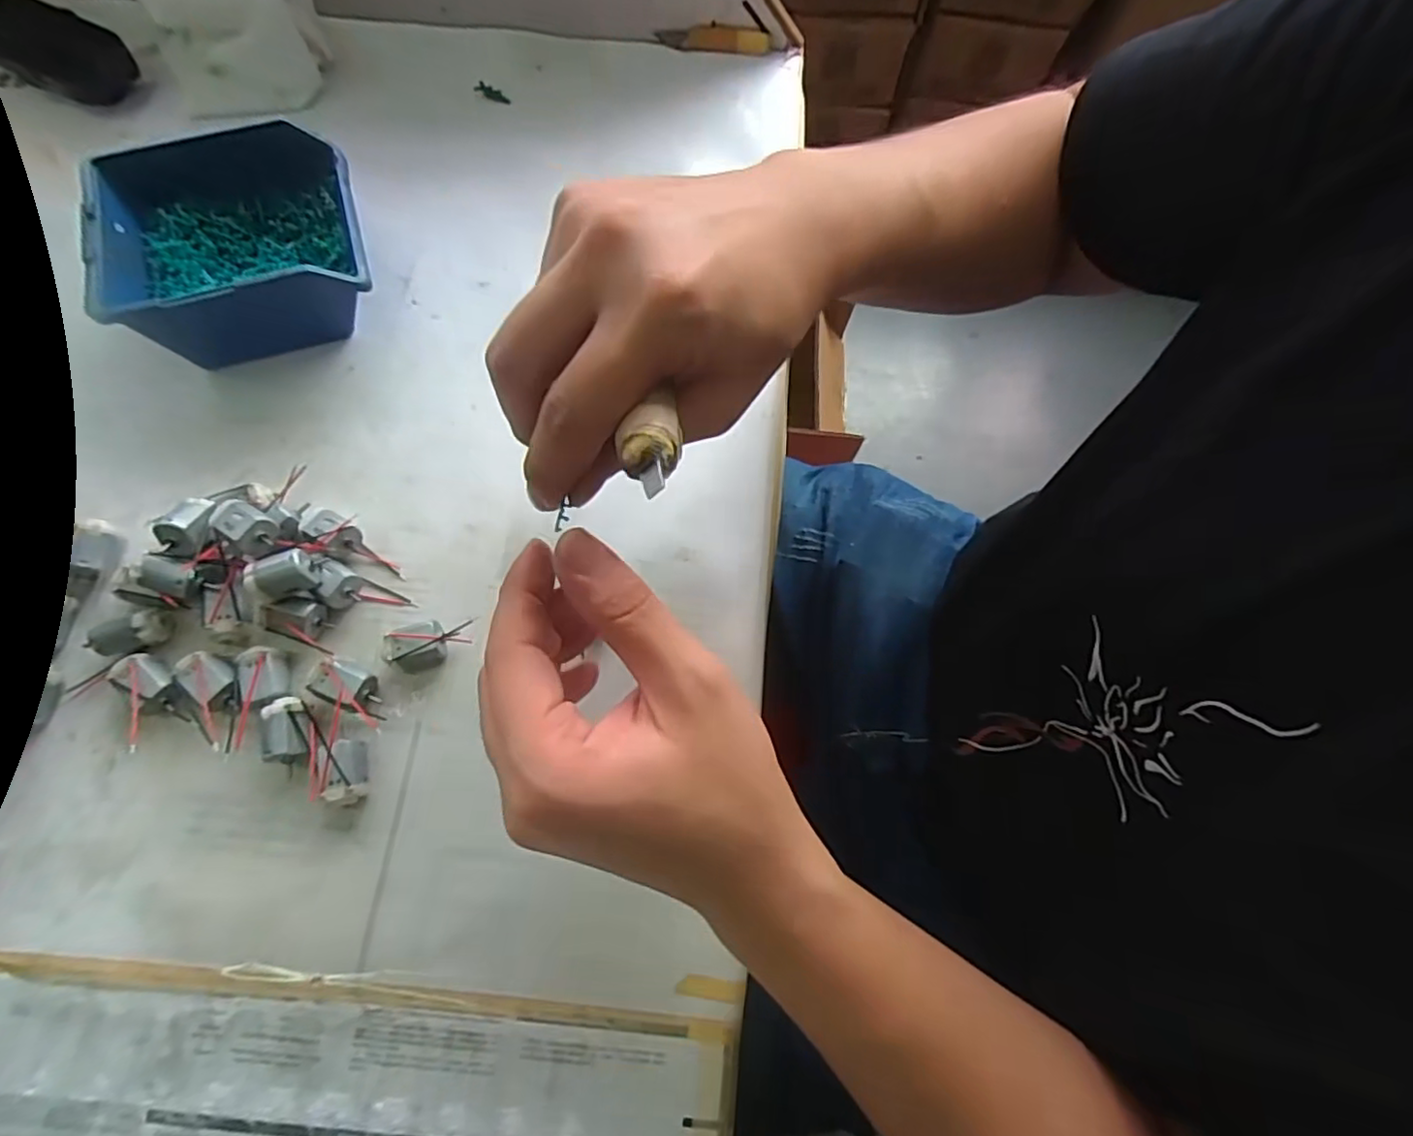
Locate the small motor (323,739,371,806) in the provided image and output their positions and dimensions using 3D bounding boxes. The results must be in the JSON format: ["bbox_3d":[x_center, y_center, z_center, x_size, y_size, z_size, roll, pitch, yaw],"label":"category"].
[{"bbox_3d":[-0.162,0.092,0.283,0.014,0.019,0.026,5,71,-1],"label":"small motor"}]

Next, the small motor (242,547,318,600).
[{"bbox_3d":[-0.197,0.004,0.294,0.025,0.020,0.017,-21,73,-9],"label":"small motor"}]

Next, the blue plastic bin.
[{"bbox_3d":[-0.247,-0.172,0.347,0.115,0.057,0.120,-17,73,-8],"label":"blue plastic bin"}]

